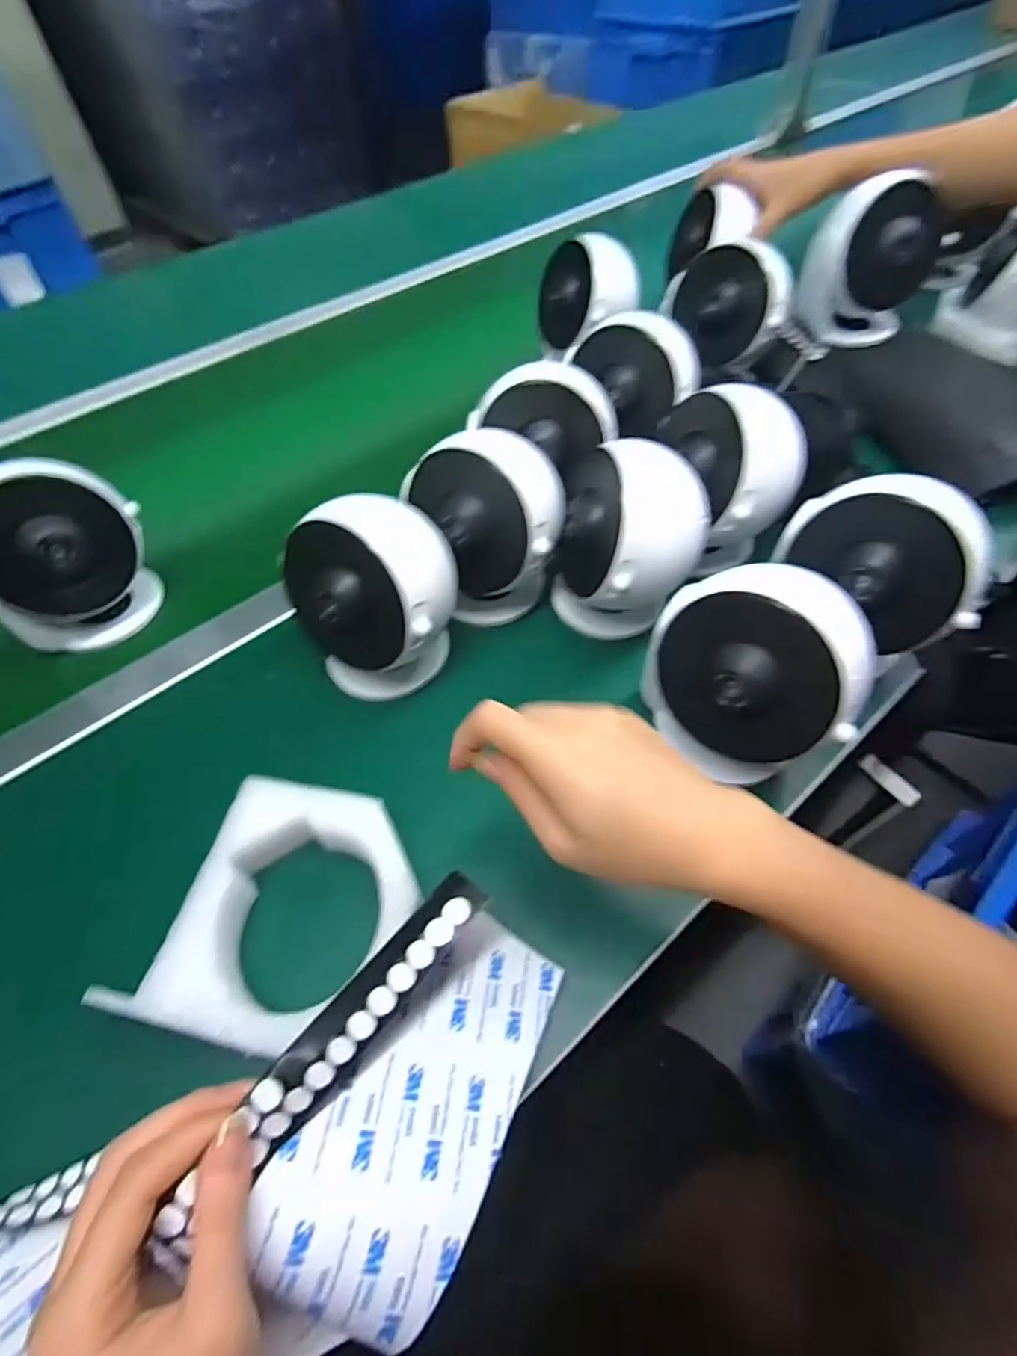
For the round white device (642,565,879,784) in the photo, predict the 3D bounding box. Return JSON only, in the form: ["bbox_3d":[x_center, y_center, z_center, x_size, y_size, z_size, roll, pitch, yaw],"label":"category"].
[{"bbox_3d":[0.134,0.000,0.335,0.107,0.108,0.078,13,56,13],"label":"round white device"}]

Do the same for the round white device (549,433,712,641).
[{"bbox_3d":[0.073,-0.083,0.393,0.095,0.118,0.089,22,59,19],"label":"round white device"}]

